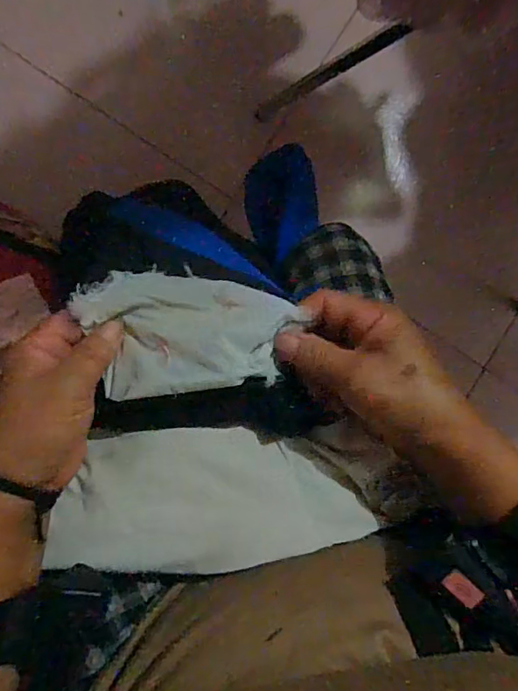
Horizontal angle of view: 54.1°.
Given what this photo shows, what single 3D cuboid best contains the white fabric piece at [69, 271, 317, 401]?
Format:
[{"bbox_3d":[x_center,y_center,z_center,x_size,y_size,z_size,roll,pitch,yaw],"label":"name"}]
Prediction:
[{"bbox_3d":[-0.044,-0.009,0.316,0.128,0.025,0.074,-6,97,-7],"label":"white fabric piece"}]

